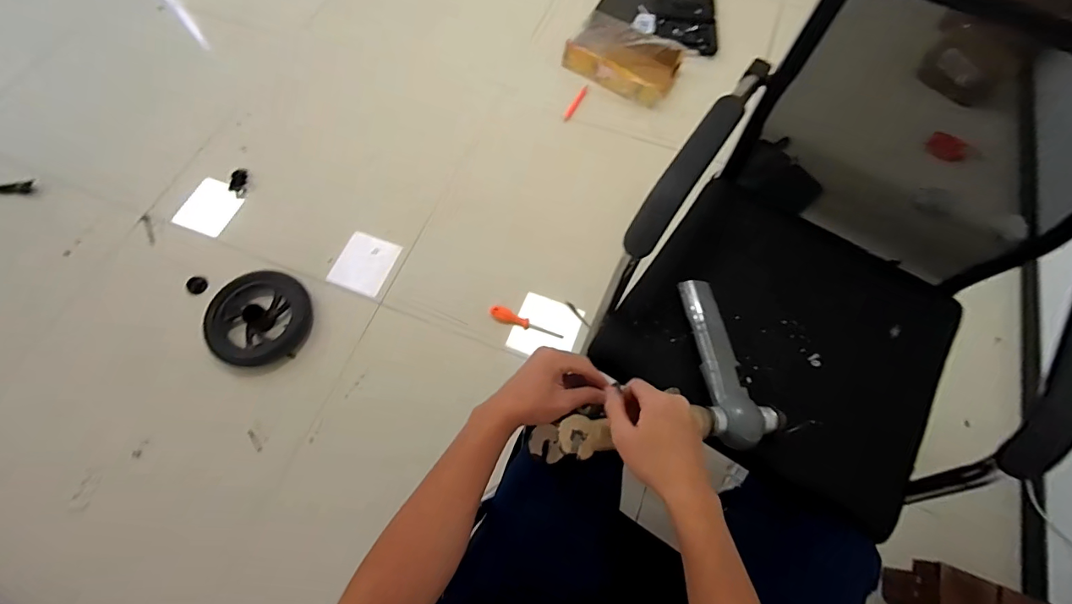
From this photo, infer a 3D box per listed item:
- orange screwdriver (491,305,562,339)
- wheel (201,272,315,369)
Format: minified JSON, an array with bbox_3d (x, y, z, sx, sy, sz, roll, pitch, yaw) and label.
[{"bbox_3d":[-0.027,0.058,1.231,0.198,0.037,0.035,19,69,9],"label":"orange screwdriver"},{"bbox_3d":[-0.726,0.037,1.246,0.262,0.047,0.260,-24,69,-9],"label":"wheel"}]

